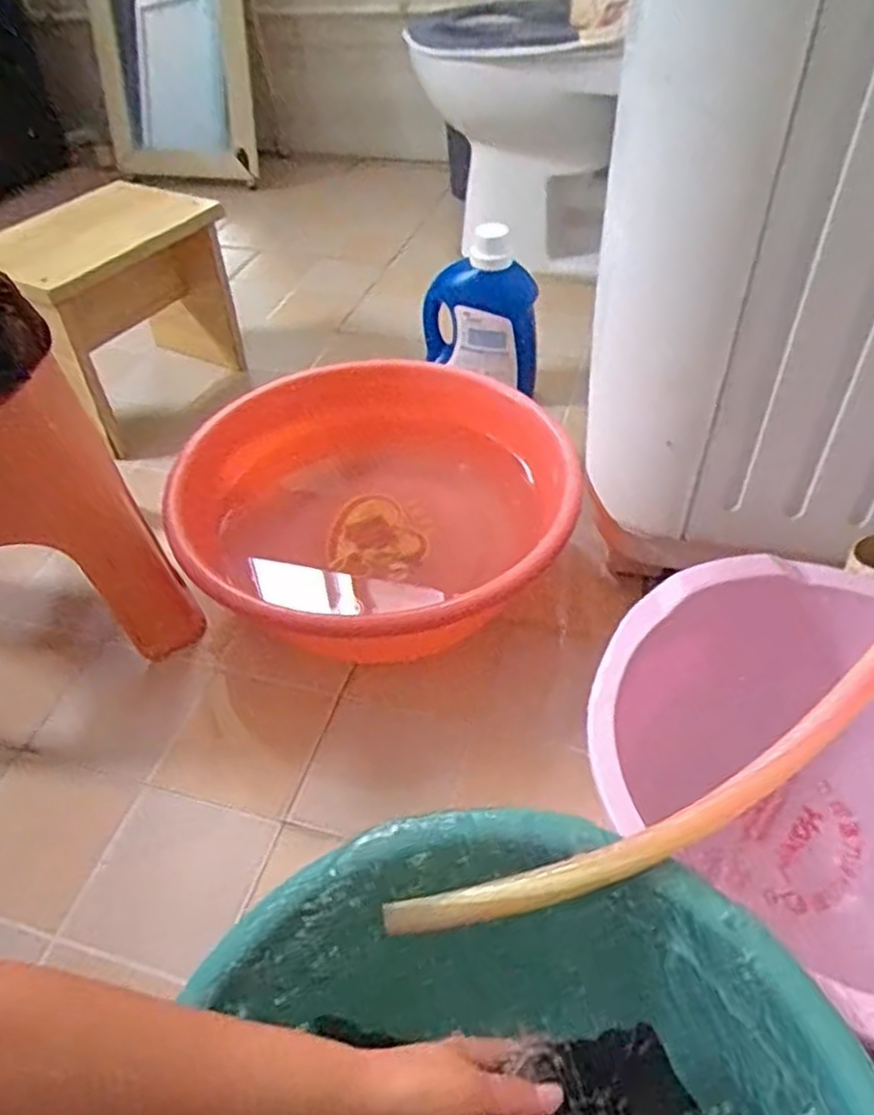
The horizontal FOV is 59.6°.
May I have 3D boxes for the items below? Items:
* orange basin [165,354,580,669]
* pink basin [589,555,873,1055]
[{"bbox_3d":[-0.050,-0.039,0.917,0.442,0.198,0.422,-2,44,2],"label":"orange basin"},{"bbox_3d":[0.339,0.190,0.642,0.356,0.178,0.393,-26,48,-21],"label":"pink basin"}]

